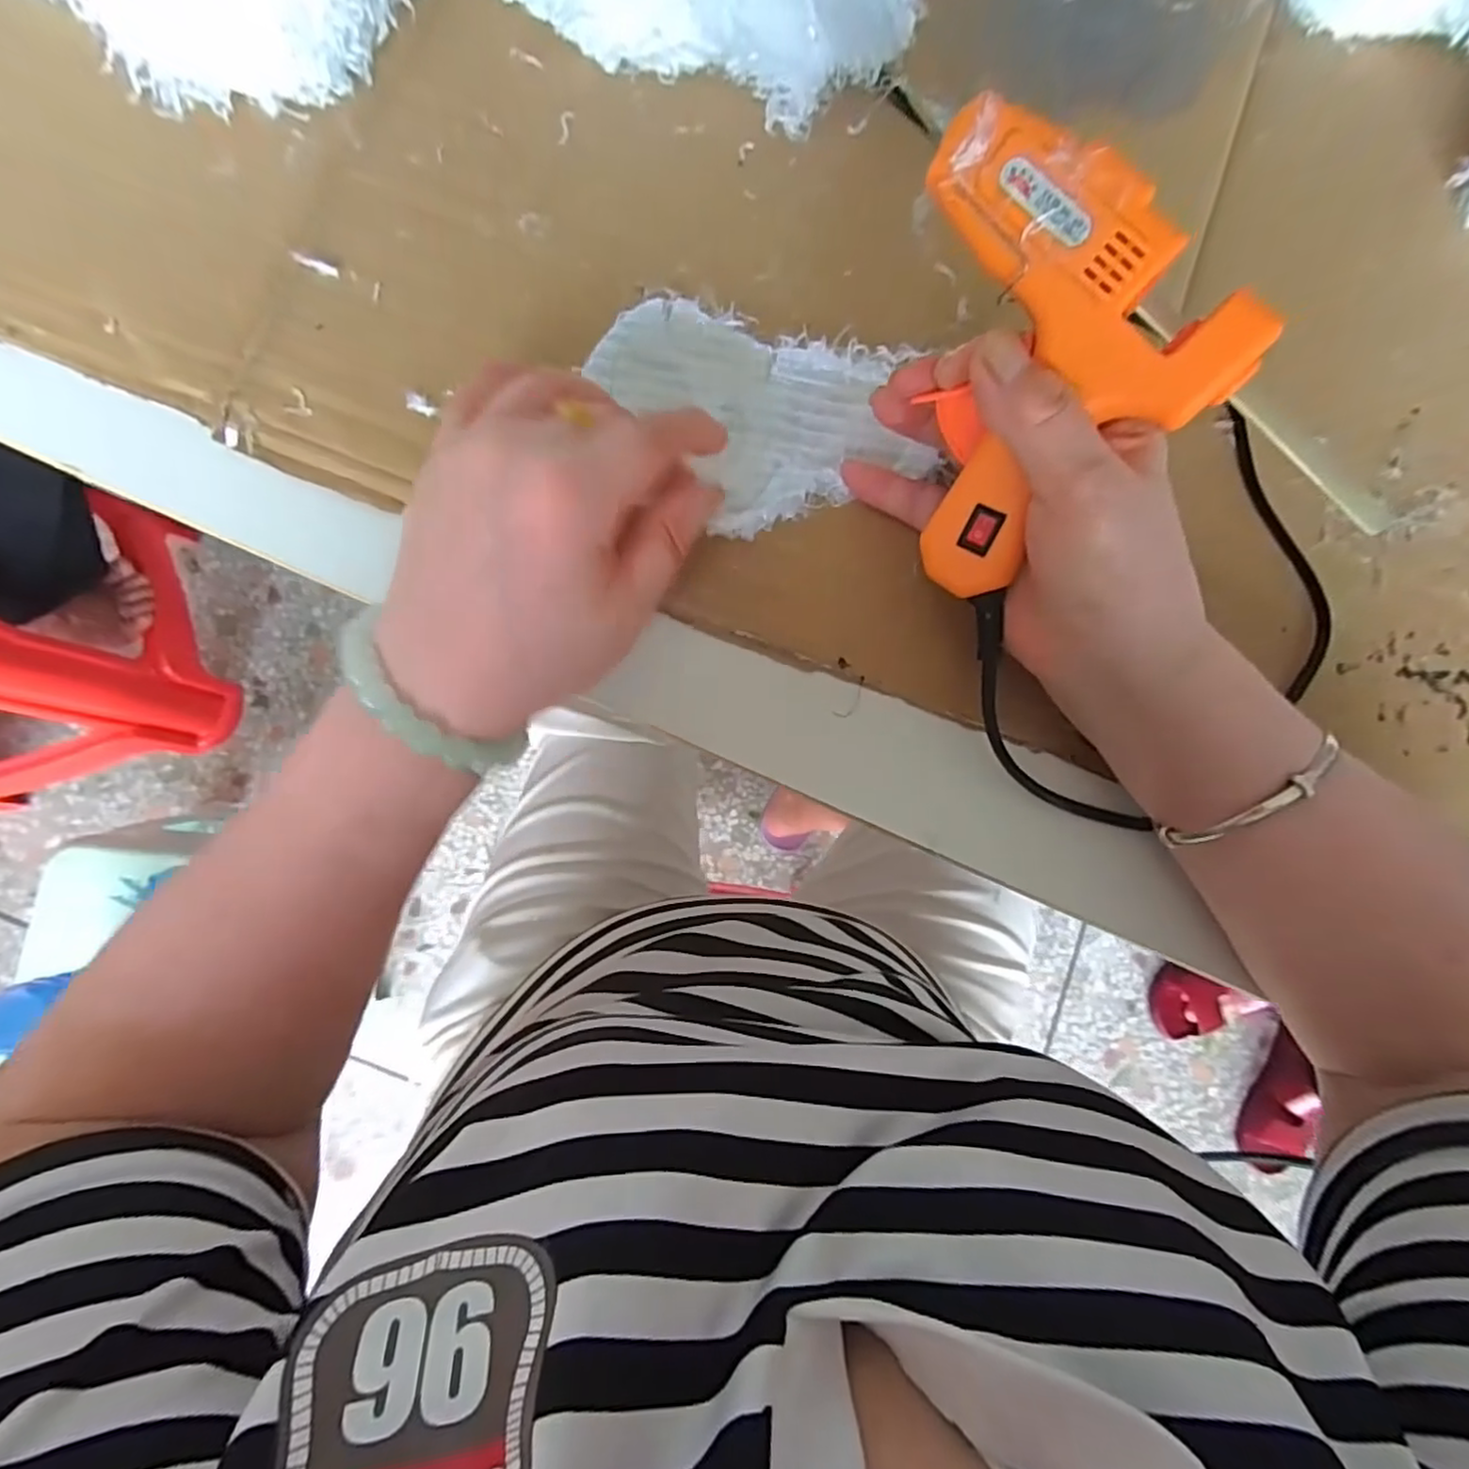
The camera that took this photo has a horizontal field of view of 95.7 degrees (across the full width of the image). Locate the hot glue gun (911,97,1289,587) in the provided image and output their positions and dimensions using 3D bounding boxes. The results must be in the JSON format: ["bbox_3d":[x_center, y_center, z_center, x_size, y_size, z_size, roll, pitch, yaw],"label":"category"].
[{"bbox_3d":[0.088,-0.124,0.222,0.106,0.032,0.113,-37,92,33],"label":"hot glue gun"}]

